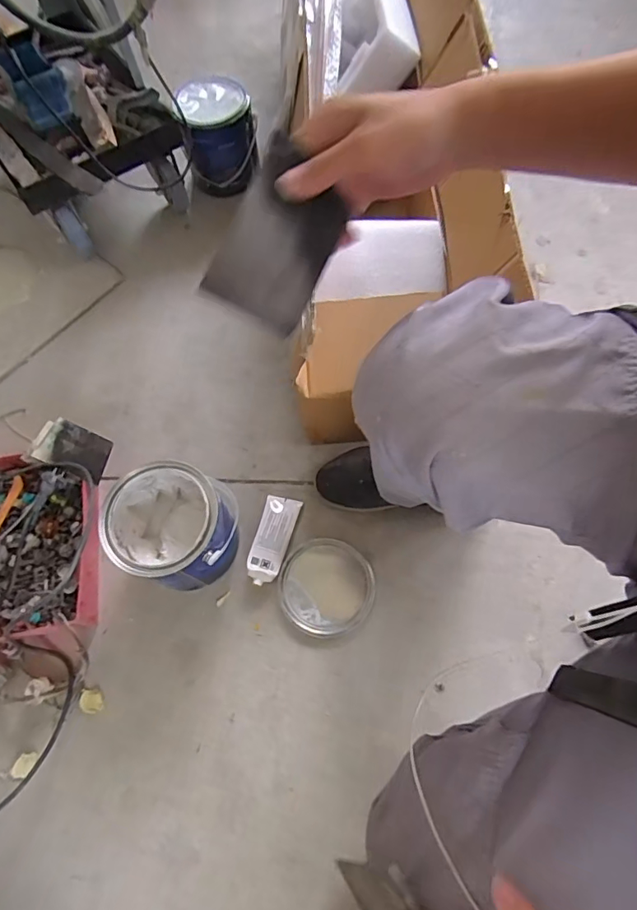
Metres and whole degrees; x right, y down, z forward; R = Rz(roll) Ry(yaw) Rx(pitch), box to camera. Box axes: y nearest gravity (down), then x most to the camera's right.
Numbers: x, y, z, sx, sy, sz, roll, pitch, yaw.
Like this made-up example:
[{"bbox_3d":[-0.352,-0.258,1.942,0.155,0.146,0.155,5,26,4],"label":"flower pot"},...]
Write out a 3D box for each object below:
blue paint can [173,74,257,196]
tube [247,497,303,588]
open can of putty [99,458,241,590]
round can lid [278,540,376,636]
[{"bbox_3d":[-0.202,-0.653,1.023,0.149,0.163,0.144,-1,67,2],"label":"blue paint can"},{"bbox_3d":[-0.071,0.126,0.748,0.055,0.025,0.136,15,69,8],"label":"tube"},{"bbox_3d":[-0.198,0.104,0.689,0.150,0.156,0.145,1,67,-2],"label":"open can of putty"},{"bbox_3d":[0.012,0.194,0.725,0.135,0.015,0.135,-1,67,2],"label":"round can lid"}]

